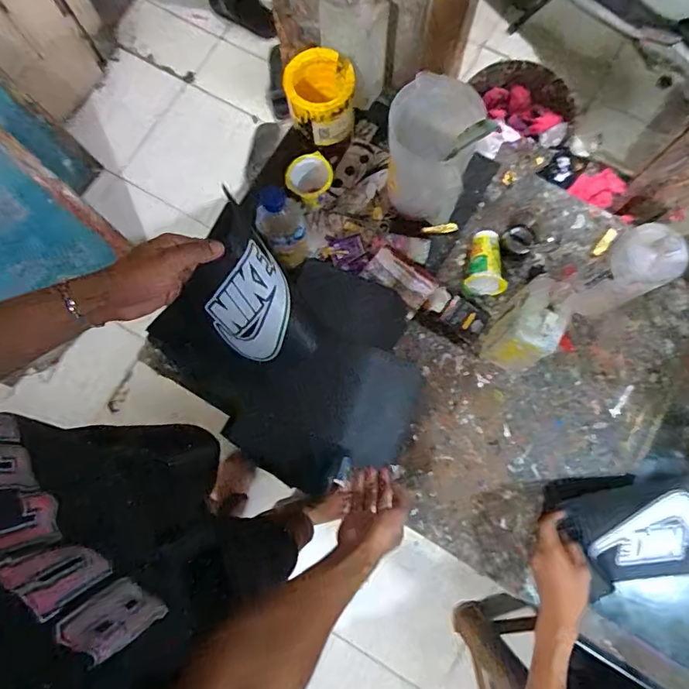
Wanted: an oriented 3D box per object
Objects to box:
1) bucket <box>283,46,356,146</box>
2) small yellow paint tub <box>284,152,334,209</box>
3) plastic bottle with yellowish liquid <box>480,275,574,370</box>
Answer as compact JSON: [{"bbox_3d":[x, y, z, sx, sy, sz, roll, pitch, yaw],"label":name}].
[{"bbox_3d":[-0.037,-0.405,0.827,0.103,0.112,0.104,0,78,1],"label":"bucket"},{"bbox_3d":[-0.058,-0.274,0.850,0.076,0.073,0.070,0,78,1],"label":"small yellow paint tub"},{"bbox_3d":[0.267,-0.021,0.747,0.069,0.213,0.092,28,80,7],"label":"plastic bottle with yellowish liquid"}]

